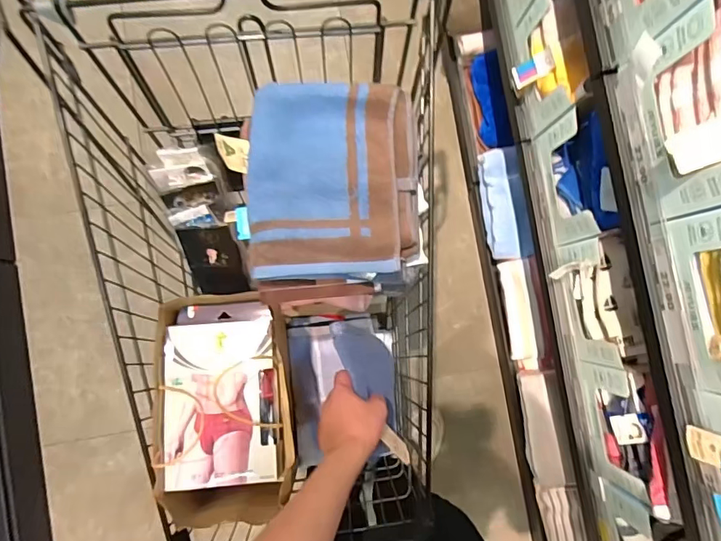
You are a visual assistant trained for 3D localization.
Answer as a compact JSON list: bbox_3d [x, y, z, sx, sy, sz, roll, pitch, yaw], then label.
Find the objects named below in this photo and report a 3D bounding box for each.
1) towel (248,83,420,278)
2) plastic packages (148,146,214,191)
[{"bbox_3d":[-0.028,-0.098,0.502,0.177,0.029,0.203,-3,84,-3],"label":"towel"},{"bbox_3d":[-0.263,-0.152,0.698,0.082,0.030,0.059,-8,119,-4],"label":"plastic packages"}]

